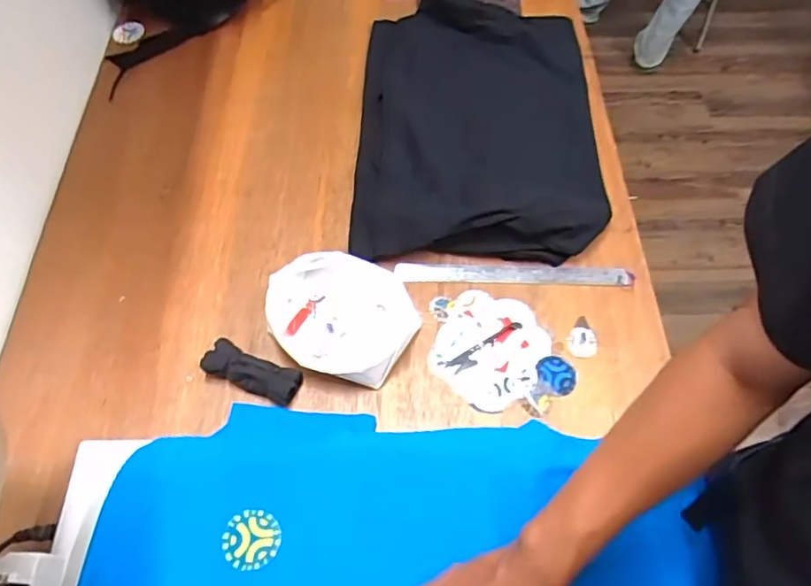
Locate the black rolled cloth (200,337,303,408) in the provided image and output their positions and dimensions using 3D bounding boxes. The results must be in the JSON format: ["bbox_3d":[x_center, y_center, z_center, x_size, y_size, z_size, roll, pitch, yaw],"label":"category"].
[{"bbox_3d":[-0.195,0.102,0.746,0.126,0.034,0.045,20,61,10],"label":"black rolled cloth"}]

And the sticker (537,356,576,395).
[{"bbox_3d":[0.198,0.104,0.758,0.052,0.004,0.047,38,66,19],"label":"sticker"}]

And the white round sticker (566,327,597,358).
[{"bbox_3d":[0.237,0.066,0.781,0.040,0.005,0.043,1,60,-1],"label":"white round sticker"}]

